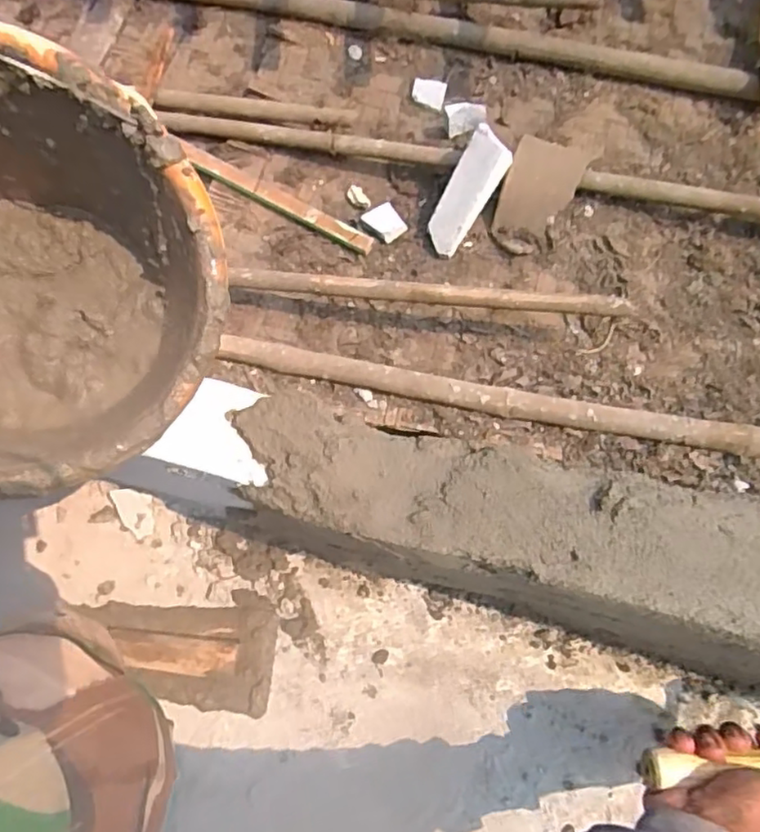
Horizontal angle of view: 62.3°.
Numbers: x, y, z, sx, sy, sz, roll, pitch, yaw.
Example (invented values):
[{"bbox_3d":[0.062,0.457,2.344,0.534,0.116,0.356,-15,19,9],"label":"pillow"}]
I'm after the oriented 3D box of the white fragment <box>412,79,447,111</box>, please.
[{"bbox_3d":[0.114,-0.757,1.473,0.074,0.014,0.063,13,98,1],"label":"white fragment"}]

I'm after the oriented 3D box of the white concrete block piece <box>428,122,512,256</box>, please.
[{"bbox_3d":[0.183,-0.463,1.317,0.098,0.051,0.263,33,112,12],"label":"white concrete block piece"}]

